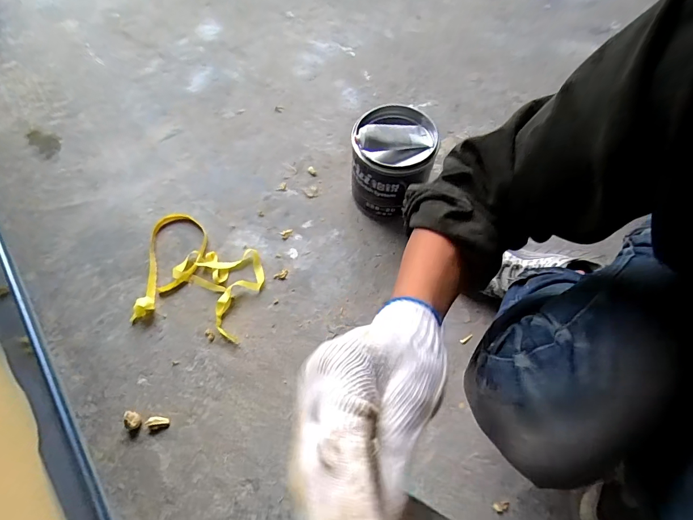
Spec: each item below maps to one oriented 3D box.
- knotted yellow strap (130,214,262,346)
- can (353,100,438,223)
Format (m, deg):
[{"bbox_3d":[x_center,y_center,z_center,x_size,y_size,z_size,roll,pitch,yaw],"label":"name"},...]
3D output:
[{"bbox_3d":[-0.279,0.021,0.718,0.239,0.026,0.217,11,65,4],"label":"knotted yellow strap"},{"bbox_3d":[0.085,-0.179,0.736,0.142,0.184,0.147,1,65,-1],"label":"can"}]

